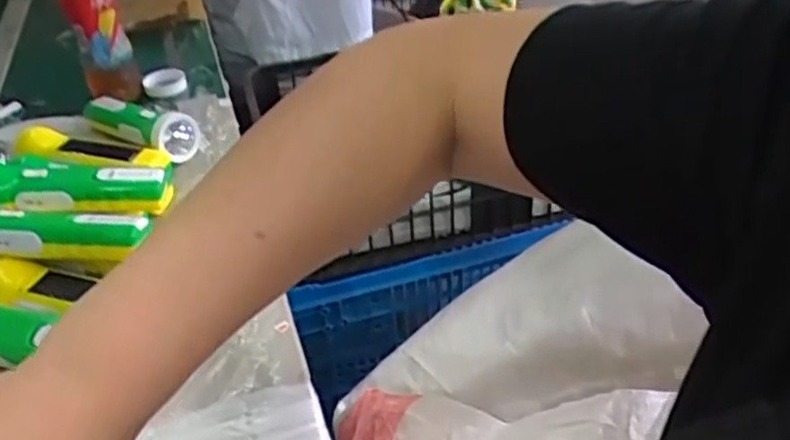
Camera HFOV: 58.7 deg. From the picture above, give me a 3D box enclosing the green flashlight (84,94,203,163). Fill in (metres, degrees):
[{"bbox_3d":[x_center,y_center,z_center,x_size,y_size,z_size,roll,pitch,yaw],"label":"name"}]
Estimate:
[{"bbox_3d":[-0.288,-0.107,0.797,0.171,0.049,0.047,24,46,33],"label":"green flashlight"}]

